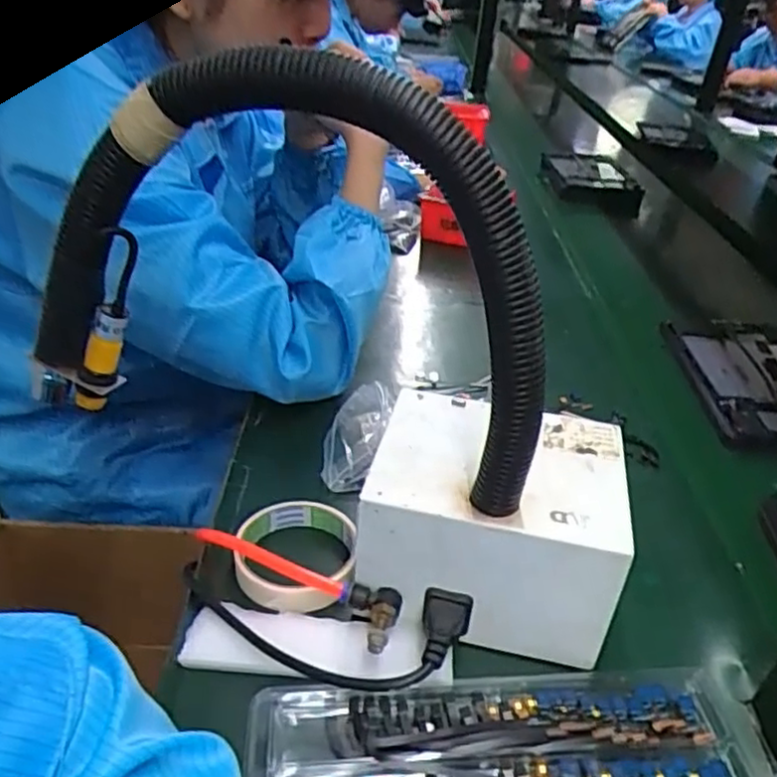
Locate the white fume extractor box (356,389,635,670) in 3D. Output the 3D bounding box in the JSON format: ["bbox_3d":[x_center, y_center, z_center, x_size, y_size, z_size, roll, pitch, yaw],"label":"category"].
[{"bbox_3d":[0.067,0.084,0.454,0.151,0.097,0.123,10,33,8],"label":"white fume extractor box"}]

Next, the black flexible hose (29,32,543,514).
[{"bbox_3d":[-0.054,-0.059,0.361,0.292,0.211,0.043,11,33,9],"label":"black flexible hose"}]

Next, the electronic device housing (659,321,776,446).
[{"bbox_3d":[0.403,-0.013,0.755,0.167,0.023,0.264,7,33,2],"label":"electronic device housing"}]

